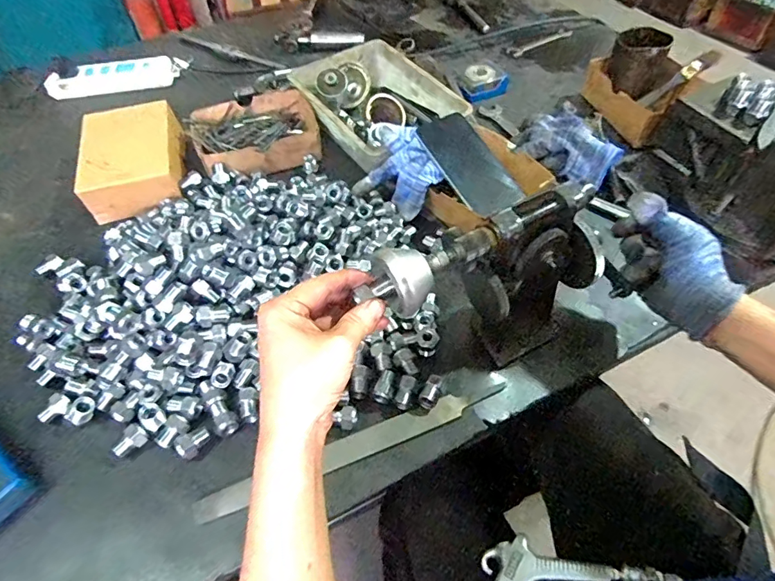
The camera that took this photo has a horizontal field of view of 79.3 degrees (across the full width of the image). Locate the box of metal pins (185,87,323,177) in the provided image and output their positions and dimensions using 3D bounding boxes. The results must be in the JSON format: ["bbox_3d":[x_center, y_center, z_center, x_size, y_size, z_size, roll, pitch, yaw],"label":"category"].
[{"bbox_3d":[-0.192,-0.230,0.686,0.174,0.047,0.138,-20,54,-12],"label":"box of metal pins"}]

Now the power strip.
[{"bbox_3d":[-0.482,-0.374,0.817,0.201,0.035,0.050,-13,53,-7],"label":"power strip"}]

